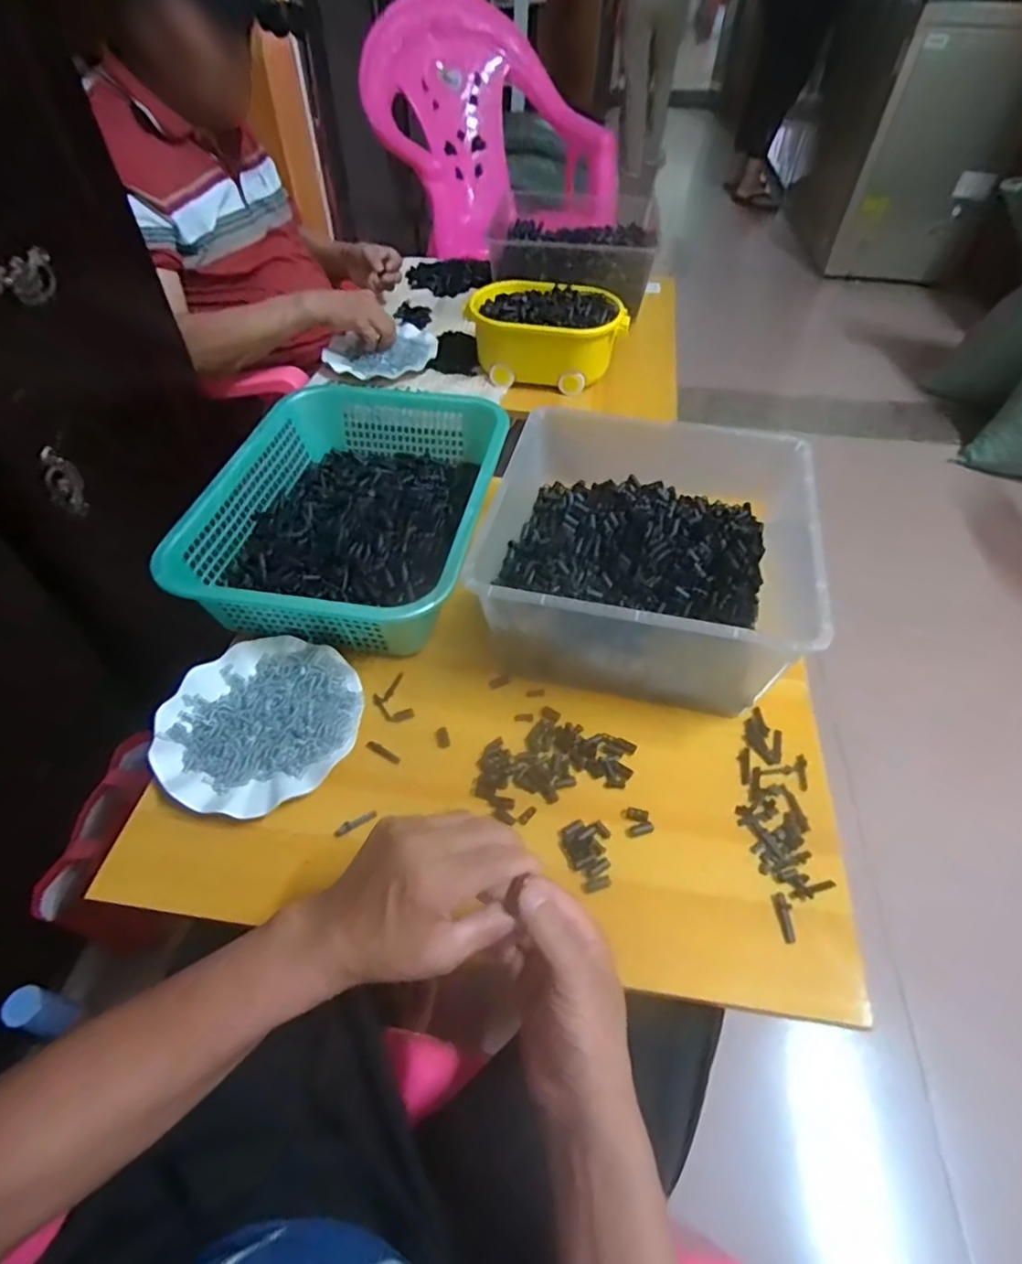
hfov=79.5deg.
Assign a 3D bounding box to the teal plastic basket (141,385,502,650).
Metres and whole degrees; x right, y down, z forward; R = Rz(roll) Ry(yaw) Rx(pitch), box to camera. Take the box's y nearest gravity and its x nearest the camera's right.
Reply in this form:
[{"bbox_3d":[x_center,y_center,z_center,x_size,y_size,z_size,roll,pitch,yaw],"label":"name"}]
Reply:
[{"bbox_3d":[-0.175,-0.143,0.718,0.288,0.097,0.373,8,50,6],"label":"teal plastic basket"}]

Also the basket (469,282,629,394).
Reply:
[{"bbox_3d":[0.061,-0.490,1.005,0.248,0.099,0.169,10,50,8],"label":"basket"}]

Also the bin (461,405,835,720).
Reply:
[{"bbox_3d":[0.137,-0.084,0.640,0.297,0.140,0.315,10,50,8],"label":"bin"}]

